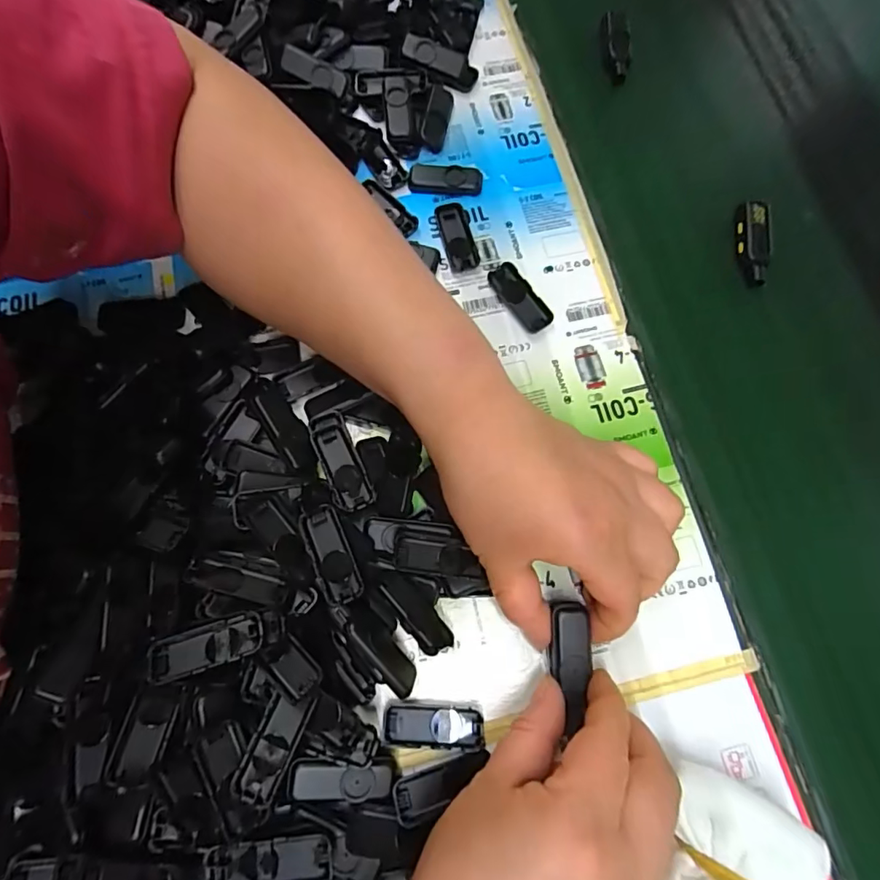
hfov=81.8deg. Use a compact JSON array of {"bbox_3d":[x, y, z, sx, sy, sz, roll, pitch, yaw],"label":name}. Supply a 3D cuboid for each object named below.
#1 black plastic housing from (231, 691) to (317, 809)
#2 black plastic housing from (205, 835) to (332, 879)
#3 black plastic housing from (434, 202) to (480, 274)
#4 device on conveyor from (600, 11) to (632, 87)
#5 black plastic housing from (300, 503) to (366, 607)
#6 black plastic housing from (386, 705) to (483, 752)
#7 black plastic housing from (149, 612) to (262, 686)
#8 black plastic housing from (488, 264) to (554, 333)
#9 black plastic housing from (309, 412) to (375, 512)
[{"bbox_3d":[-0.070,0.129,0.215,0.017,0.011,0.044,23,75,5],"label":"black plastic housing"},{"bbox_3d":[-0.069,0.172,0.205,0.051,0.005,0.018,-6,74,-3],"label":"black plastic housing"},{"bbox_3d":[0.011,-0.124,0.309,0.020,0.005,0.048,-13,75,-5],"label":"black plastic housing"},{"bbox_3d":[0.127,-0.285,0.368,0.021,0.013,0.062,5,74,0],"label":"device on conveyor"},{"bbox_3d":[-0.052,0.055,0.242,0.019,0.006,0.045,-24,76,-8],"label":"black plastic housing"},{"bbox_3d":[-0.003,0.134,0.237,0.045,0.007,0.018,2,74,-1],"label":"black plastic housing"},{"bbox_3d":[-0.100,0.089,0.220,0.047,0.016,0.018,-17,75,-6],"label":"black plastic housing"},{"bbox_3d":[0.047,-0.083,0.299,0.017,0.006,0.047,-34,78,-10],"label":"black plastic housing"},{"bbox_3d":[-0.051,0.011,0.259,0.018,0.004,0.052,-24,76,-8],"label":"black plastic housing"}]

